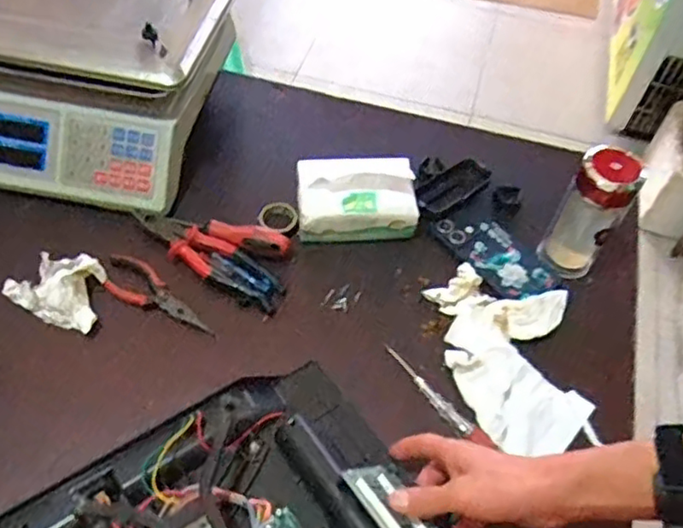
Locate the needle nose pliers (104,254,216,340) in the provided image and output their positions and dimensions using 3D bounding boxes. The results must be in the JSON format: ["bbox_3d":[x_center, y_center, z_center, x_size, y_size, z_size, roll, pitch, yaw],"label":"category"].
[{"bbox_3d":[-0.203,0.036,0.708,0.150,0.017,0.048,27,57,14],"label":"needle nose pliers"}]

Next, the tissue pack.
[{"bbox_3d":[0.018,-0.083,0.767,0.143,0.066,0.090,2,55,-3],"label":"tissue pack"}]

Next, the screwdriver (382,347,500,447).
[{"bbox_3d":[0.094,0.134,0.661,0.018,0.019,0.139,-35,64,-25],"label":"screwdriver"}]

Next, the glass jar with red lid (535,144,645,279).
[{"bbox_3d":[0.278,-0.061,0.713,0.061,0.149,0.072,27,57,14],"label":"glass jar with red lid"}]

